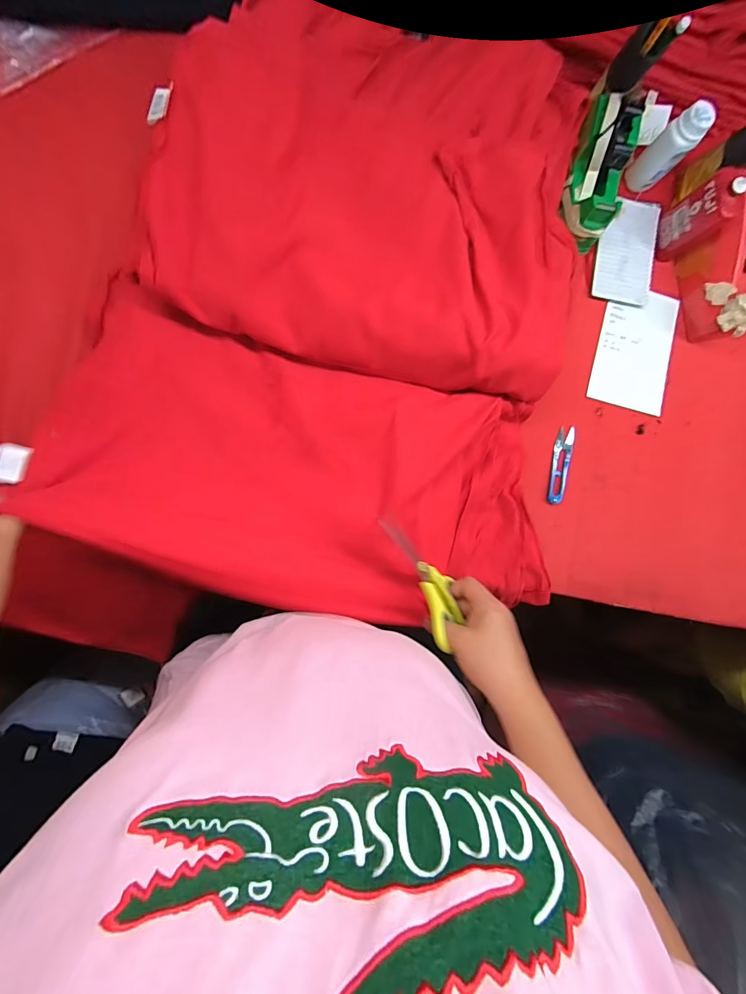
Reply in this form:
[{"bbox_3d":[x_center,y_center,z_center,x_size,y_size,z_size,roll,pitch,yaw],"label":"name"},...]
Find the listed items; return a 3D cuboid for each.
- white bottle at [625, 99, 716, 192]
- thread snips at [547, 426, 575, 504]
[{"bbox_3d":[0.363,-0.430,0.517,0.035,0.096,0.041,-43,94,-8],"label":"white bottle"},{"bbox_3d":[0.254,-0.043,0.567,0.024,0.005,0.105,12,86,7],"label":"thread snips"}]

